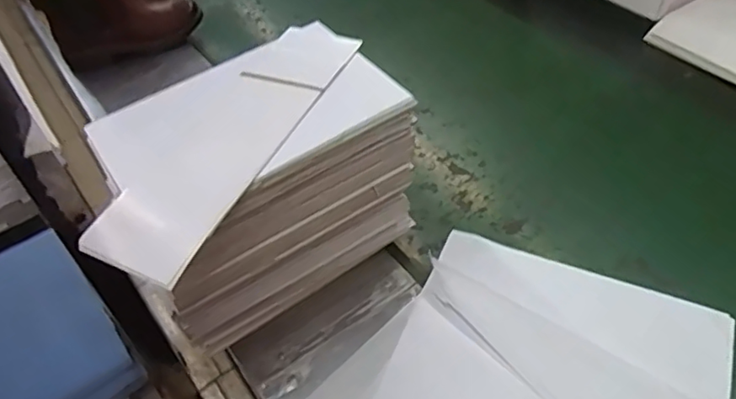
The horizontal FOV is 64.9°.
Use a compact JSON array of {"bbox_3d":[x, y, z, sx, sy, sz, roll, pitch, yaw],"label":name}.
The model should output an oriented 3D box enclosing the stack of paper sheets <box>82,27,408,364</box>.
[{"bbox_3d":[-0.122,-0.021,0.676,0.286,0.229,0.191,-29,52,-21],"label":"stack of paper sheets"}]

